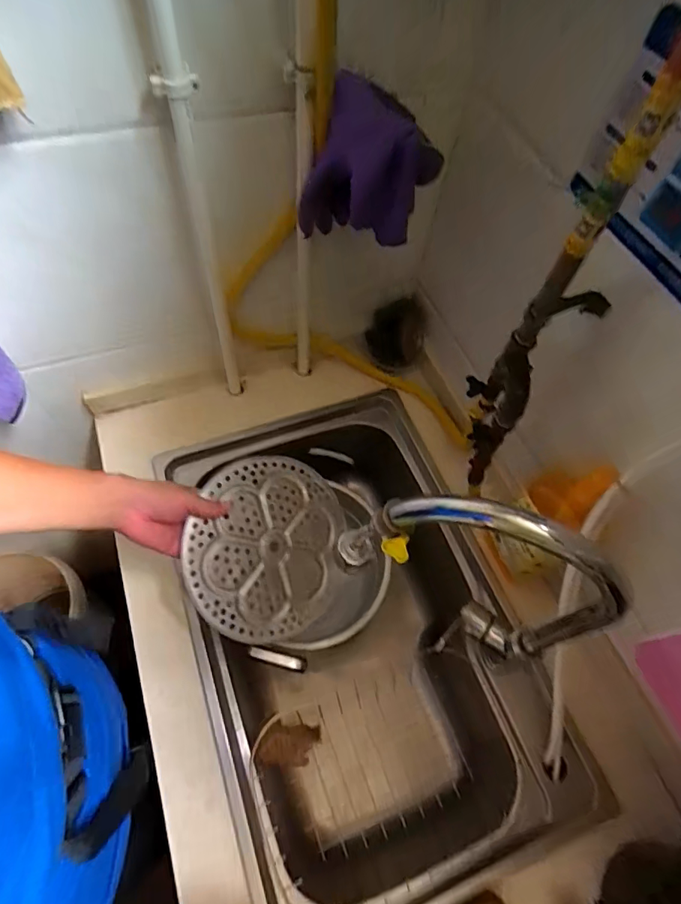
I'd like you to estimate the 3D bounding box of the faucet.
[{"bbox_3d":[0.122,0.138,0.496,0.260,0.377,0.051,16,58,8],"label":"faucet"}]

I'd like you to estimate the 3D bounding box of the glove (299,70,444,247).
[{"bbox_3d":[0.030,-0.297,0.505,0.152,0.156,0.071,5,58,1],"label":"glove"}]

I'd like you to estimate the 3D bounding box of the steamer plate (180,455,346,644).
[{"bbox_3d":[-0.095,0.129,0.636,0.222,0.011,0.236,6,79,-35],"label":"steamer plate"}]

